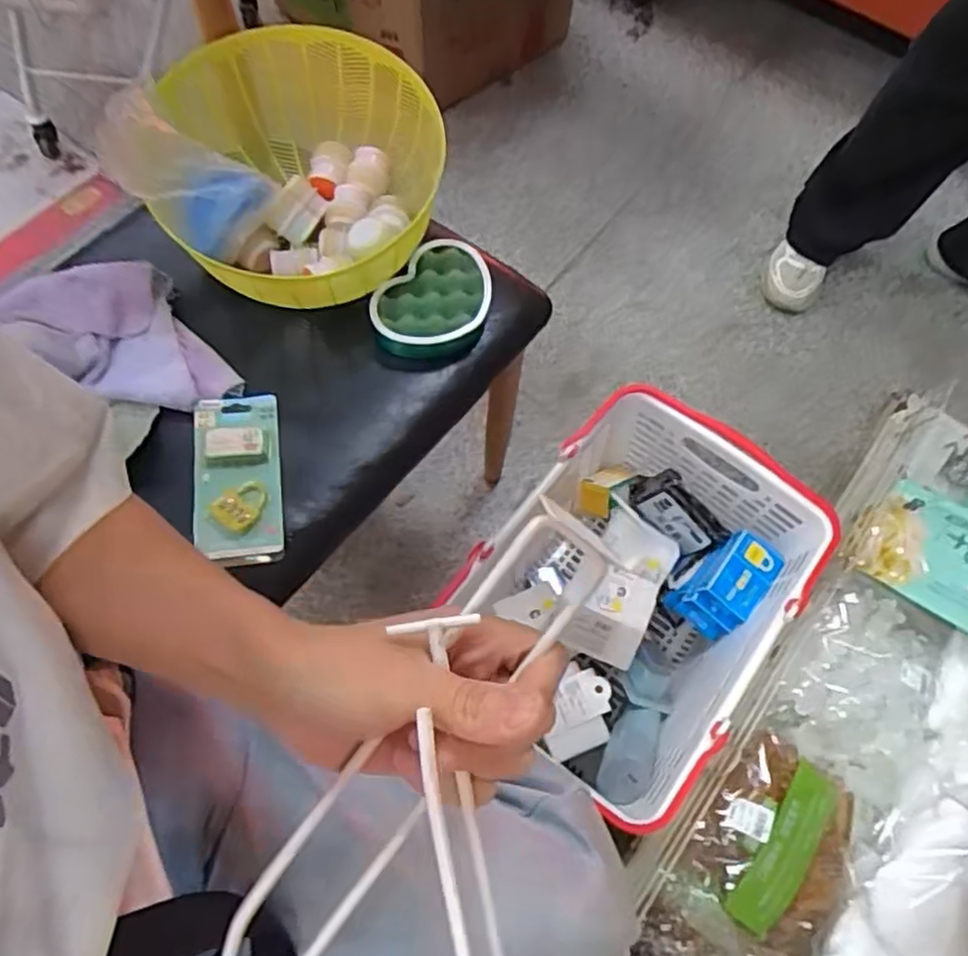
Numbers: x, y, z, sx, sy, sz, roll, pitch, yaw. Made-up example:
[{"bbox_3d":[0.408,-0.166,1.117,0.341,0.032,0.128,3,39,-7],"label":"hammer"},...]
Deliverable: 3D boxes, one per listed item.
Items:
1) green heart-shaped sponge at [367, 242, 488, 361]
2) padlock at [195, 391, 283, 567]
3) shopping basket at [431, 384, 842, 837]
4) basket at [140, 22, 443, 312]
[{"bbox_3d":[-0.047,-0.161,0.656,0.099,0.051,0.112,5,66,-1],"label":"green heart-shaped sponge"},{"bbox_3d":[-0.203,-0.002,0.577,0.069,0.022,0.148,-7,66,-6],"label":"padlock"},{"bbox_3d":[0.178,0.155,0.897,0.330,0.224,0.442,41,70,14],"label":"shopping basket"},{"bbox_3d":[-0.160,-0.269,0.626,0.237,0.121,0.243,1,66,-3],"label":"basket"}]

